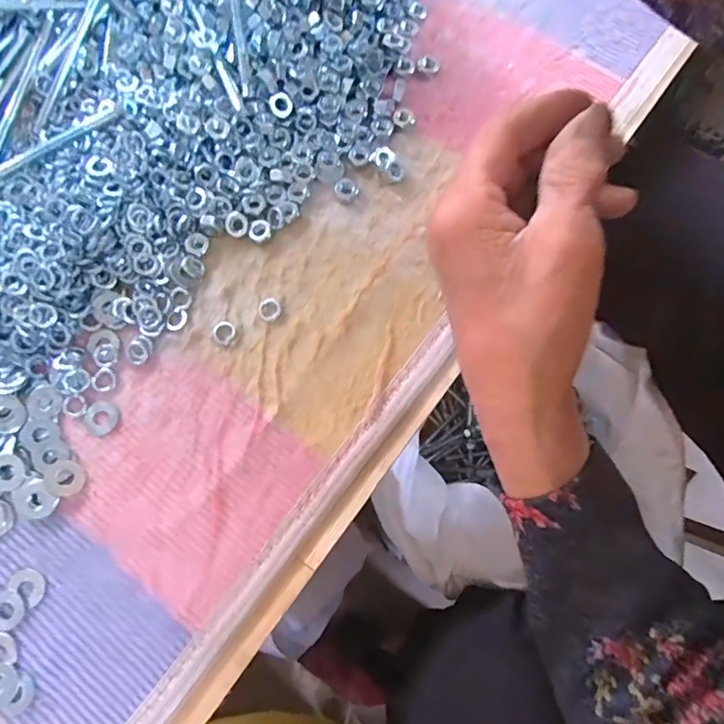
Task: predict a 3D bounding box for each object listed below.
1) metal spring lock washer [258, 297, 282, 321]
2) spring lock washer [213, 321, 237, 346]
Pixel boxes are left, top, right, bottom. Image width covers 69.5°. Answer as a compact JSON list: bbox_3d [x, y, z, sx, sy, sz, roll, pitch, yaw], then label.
[{"bbox_3d":[-0.053,-0.031,0.296,0.013,0.004,0.014,0,76,1],"label":"metal spring lock washer"},{"bbox_3d":[-0.077,-0.017,0.292,0.014,0.004,0.013,0,76,1],"label":"spring lock washer"}]

